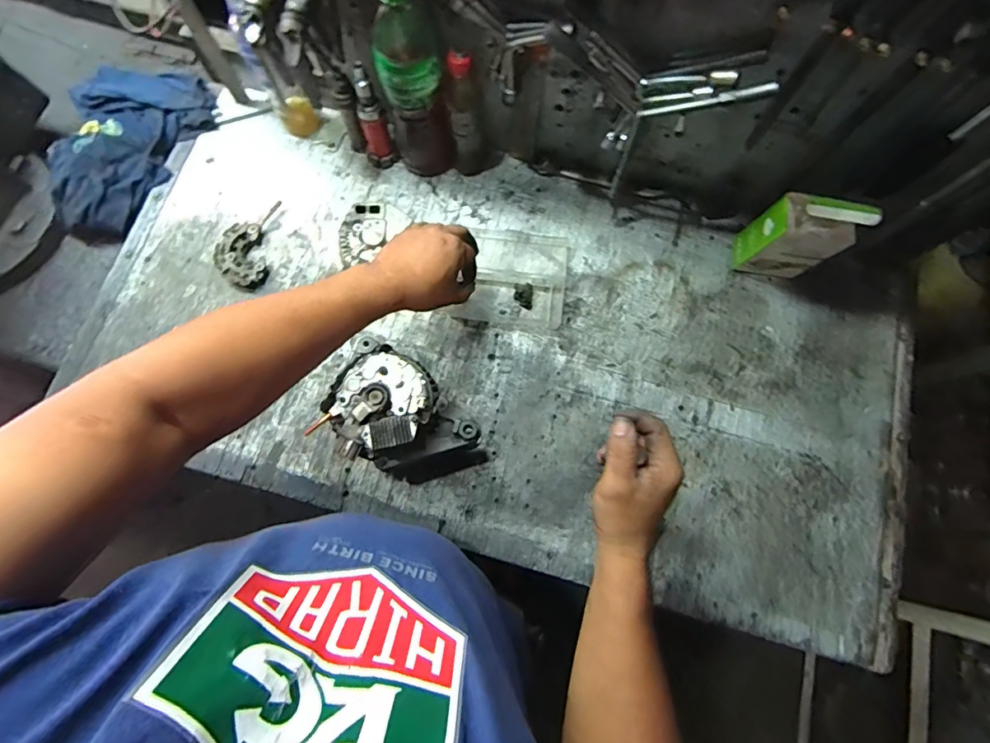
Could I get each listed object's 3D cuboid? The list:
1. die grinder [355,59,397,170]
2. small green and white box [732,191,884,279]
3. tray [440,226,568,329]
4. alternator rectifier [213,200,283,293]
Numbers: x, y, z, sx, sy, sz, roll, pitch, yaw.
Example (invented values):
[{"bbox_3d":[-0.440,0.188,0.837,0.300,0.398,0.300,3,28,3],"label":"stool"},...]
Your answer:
[{"bbox_3d":[-0.173,-0.347,0.682,0.033,0.155,0.034,-39,79,-10],"label":"die grinder"},{"bbox_3d":[0.397,-0.175,0.643,0.098,0.157,0.050,13,75,3],"label":"small green and white box"},{"bbox_3d":[0.027,-0.139,0.701,0.151,0.019,0.145,7,75,1],"label":"tray"},{"bbox_3d":[-0.363,-0.183,0.703,0.073,0.022,0.141,0,75,-1],"label":"alternator rectifier"}]

